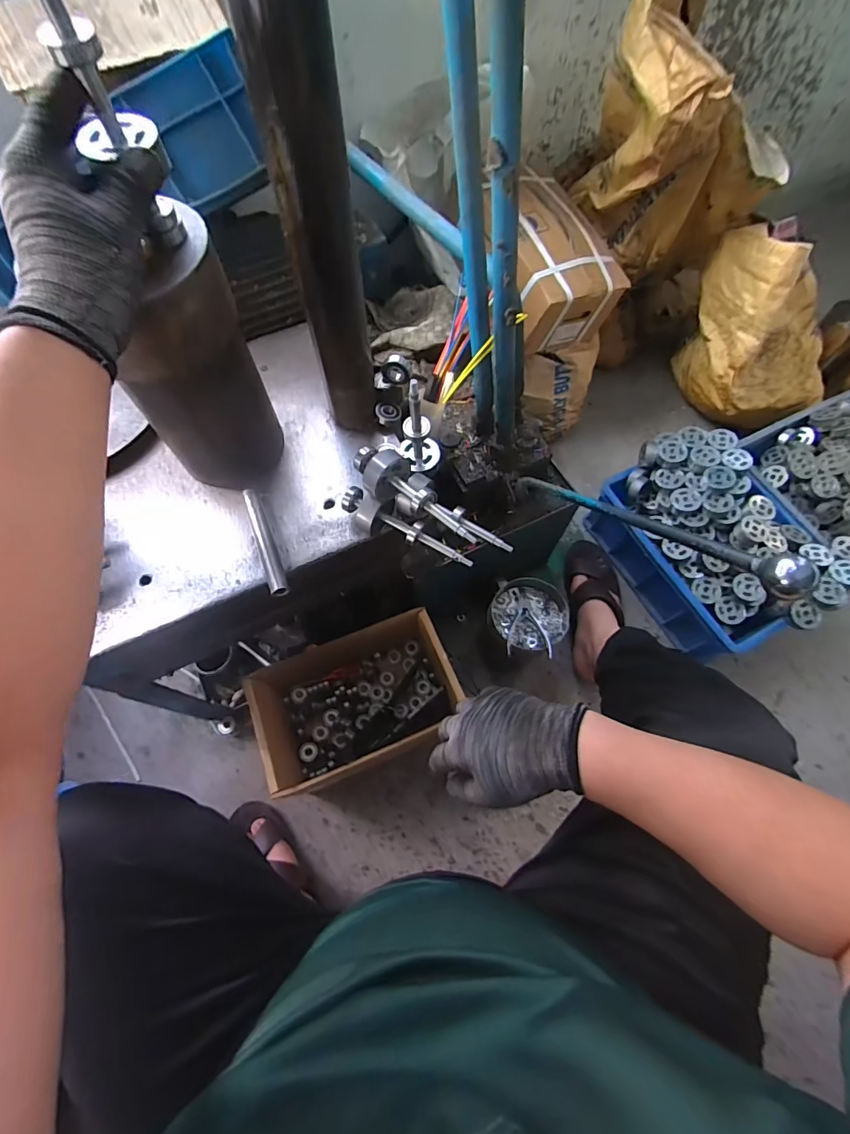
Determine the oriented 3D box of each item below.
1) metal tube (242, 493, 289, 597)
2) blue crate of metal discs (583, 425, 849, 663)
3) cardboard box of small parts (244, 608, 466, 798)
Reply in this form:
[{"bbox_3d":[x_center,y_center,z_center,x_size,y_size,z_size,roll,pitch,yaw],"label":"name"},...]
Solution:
[{"bbox_3d":[-0.185,-0.030,0.533,0.020,0.015,0.142,-21,67,-9],"label":"metal tube"},{"bbox_3d":[0.581,-0.058,0.921,0.304,0.223,0.416,-25,68,-11],"label":"blue crate of metal discs"},{"bbox_3d":[-0.107,0.242,0.795,0.310,0.202,0.183,-24,68,-10],"label":"cardboard box of small parts"}]

